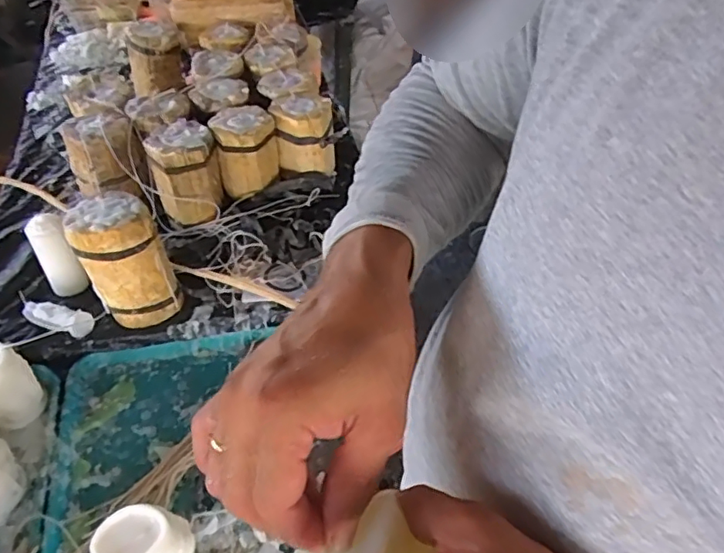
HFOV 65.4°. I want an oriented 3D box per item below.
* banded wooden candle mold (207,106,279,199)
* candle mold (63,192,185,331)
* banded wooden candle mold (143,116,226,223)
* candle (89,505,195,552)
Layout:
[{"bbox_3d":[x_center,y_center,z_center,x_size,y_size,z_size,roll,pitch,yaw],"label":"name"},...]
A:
[{"bbox_3d":[-0.177,-0.194,0.862,0.092,0.099,0.094,-13,49,-14],"label":"banded wooden candle mold"},{"bbox_3d":[-0.294,-0.017,0.704,0.094,0.157,0.090,-25,53,-24],"label":"candle mold"},{"bbox_3d":[-0.256,-0.152,0.826,0.093,0.116,0.092,-13,49,-14],"label":"banded wooden candle mold"},{"bbox_3d":[-0.206,0.268,0.550,0.065,0.099,0.077,33,54,25],"label":"candle"}]

